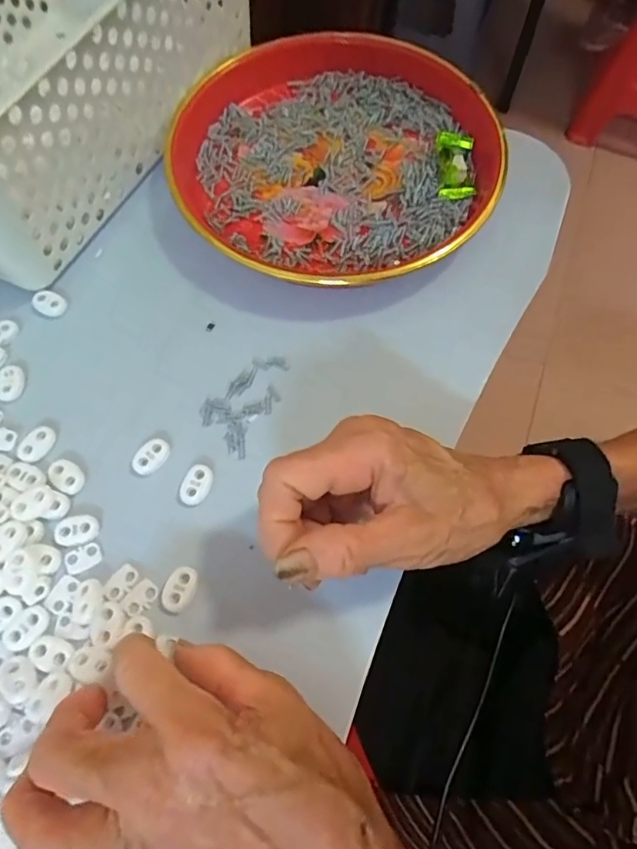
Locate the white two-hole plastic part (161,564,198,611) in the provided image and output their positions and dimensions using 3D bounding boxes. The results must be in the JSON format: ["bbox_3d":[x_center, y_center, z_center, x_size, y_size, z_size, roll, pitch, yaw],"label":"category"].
[{"bbox_3d":[-0.069,0.081,0.266,0.014,0.004,0.021,21,67,8],"label":"white two-hole plastic part"}]

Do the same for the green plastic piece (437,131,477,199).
[{"bbox_3d":[0.094,-0.178,0.362,0.024,0.011,0.052,-1,79,-1],"label":"green plastic piece"}]

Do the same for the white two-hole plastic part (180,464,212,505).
[{"bbox_3d":[-0.066,0.032,0.290,0.014,0.006,0.022,17,67,7],"label":"white two-hole plastic part"}]

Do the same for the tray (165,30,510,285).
[{"bbox_3d":[0.012,-0.179,0.364,0.216,0.037,0.214,-27,69,-12],"label":"tray"}]

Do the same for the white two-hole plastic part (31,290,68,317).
[{"bbox_3d":[-0.169,-0.076,0.335,0.023,0.004,0.016,29,69,11],"label":"white two-hole plastic part"}]

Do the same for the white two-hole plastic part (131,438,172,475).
[{"bbox_3d":[-0.092,0.018,0.295,0.016,0.005,0.022,26,68,10],"label":"white two-hole plastic part"}]

